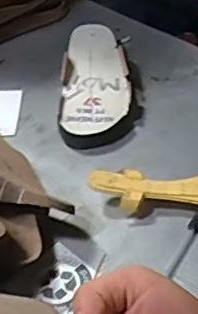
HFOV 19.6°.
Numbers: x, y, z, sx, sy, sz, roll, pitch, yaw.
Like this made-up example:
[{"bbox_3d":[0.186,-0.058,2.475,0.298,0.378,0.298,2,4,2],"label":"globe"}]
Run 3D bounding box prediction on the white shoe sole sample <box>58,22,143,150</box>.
[{"bbox_3d":[0.002,-0.109,0.816,0.103,0.045,0.240,-2,44,4],"label":"white shoe sole sample"}]

